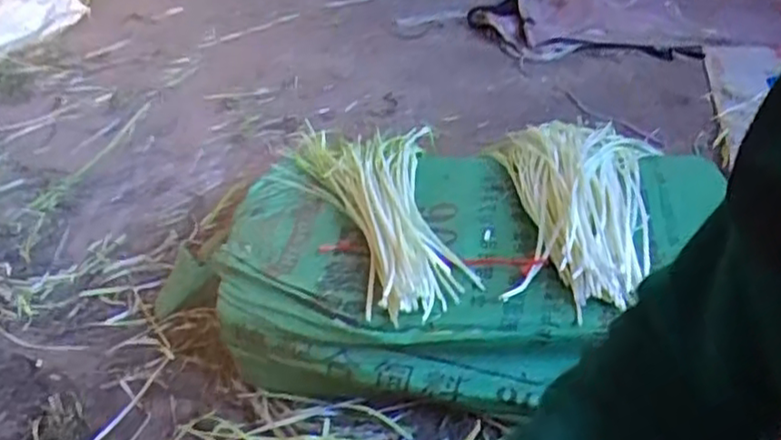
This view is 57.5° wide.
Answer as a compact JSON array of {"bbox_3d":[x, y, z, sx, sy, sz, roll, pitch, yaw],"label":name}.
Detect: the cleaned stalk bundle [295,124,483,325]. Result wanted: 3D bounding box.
[{"bbox_3d":[-0.023,-0.044,1.003,0.198,0.055,0.521,-6,36,-3],"label":"cleaned stalk bundle"}]

